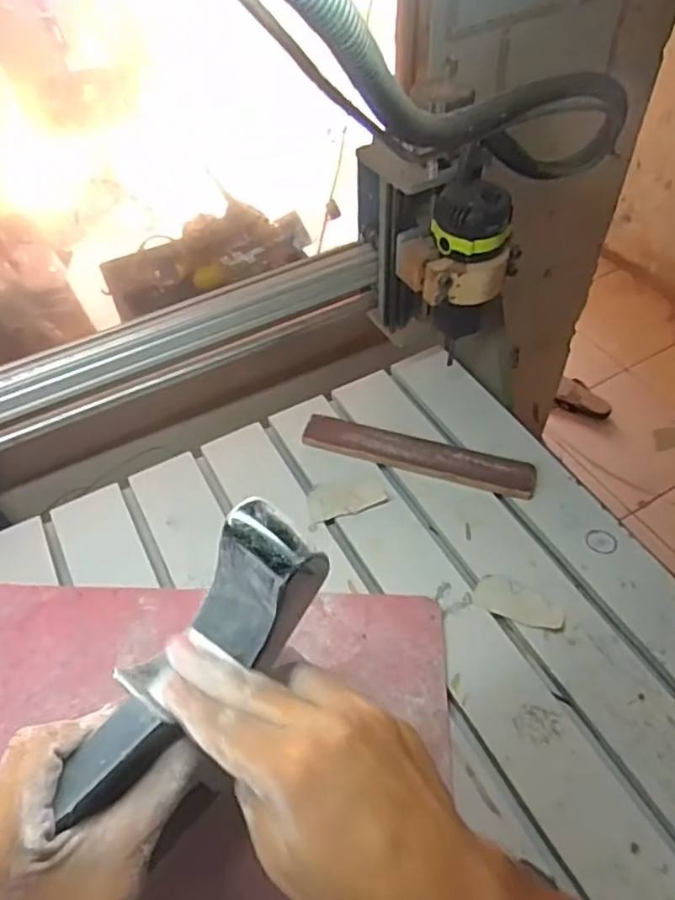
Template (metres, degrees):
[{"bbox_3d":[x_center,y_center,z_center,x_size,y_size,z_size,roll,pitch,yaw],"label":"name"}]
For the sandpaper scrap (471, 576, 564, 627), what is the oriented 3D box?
[{"bbox_3d":[0.204,0.169,0.712,0.099,0.013,0.043,20,54,18],"label":"sandpaper scrap"}]

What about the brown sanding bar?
[{"bbox_3d":[0.105,0.006,0.841,0.302,0.034,0.048,14,52,13],"label":"brown sanding bar"}]

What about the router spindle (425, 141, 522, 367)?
[{"bbox_3d":[0.149,-0.205,0.722,0.085,0.197,0.101,21,55,18],"label":"router spindle"}]

